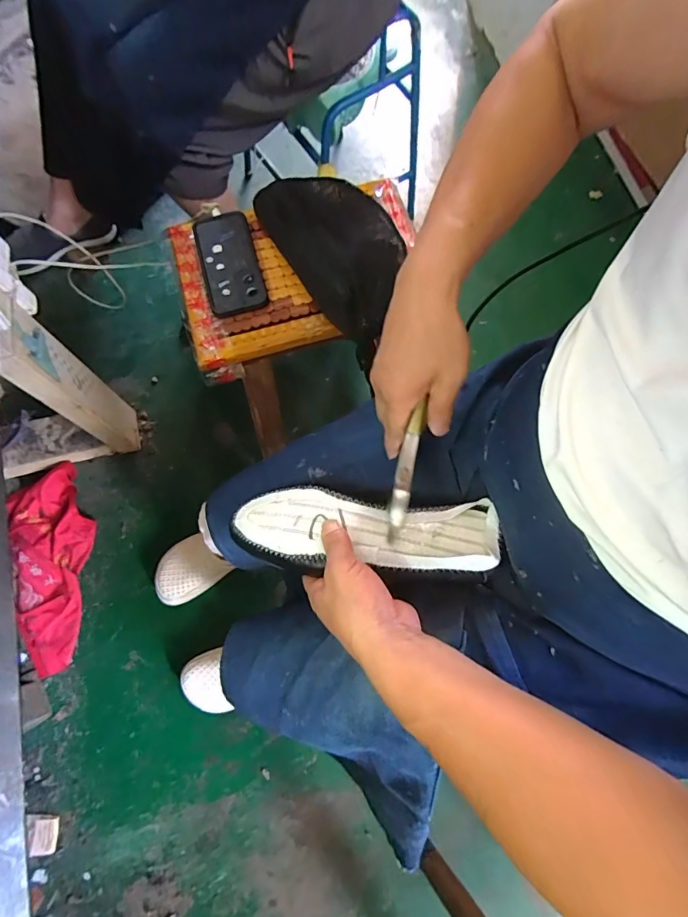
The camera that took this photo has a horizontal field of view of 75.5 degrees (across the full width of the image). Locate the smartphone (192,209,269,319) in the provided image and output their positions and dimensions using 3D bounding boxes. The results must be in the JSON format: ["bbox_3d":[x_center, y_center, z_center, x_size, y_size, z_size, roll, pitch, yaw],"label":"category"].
[{"bbox_3d":[-0.165,-0.286,0.641,0.080,0.015,0.176,-16,74,-6],"label":"smartphone"}]

